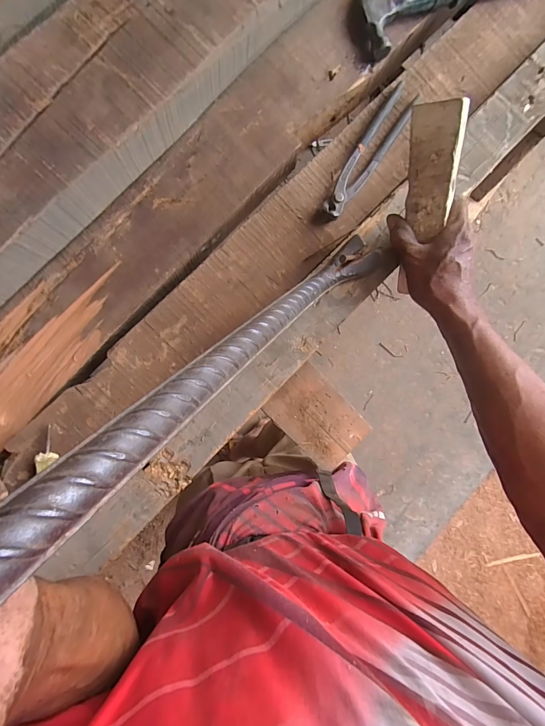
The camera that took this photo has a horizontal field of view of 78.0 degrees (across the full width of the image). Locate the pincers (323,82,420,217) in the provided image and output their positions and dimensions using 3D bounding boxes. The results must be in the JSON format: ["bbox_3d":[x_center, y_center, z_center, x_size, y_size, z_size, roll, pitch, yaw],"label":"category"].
[{"bbox_3d":[0.131,-0.293,0.467,0.042,0.020,0.207,35,84,-4],"label":"pincers"}]

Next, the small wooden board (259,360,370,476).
[{"bbox_3d":[0.075,0.091,0.553,0.108,0.007,0.155,-44,93,-6],"label":"small wooden board"}]

